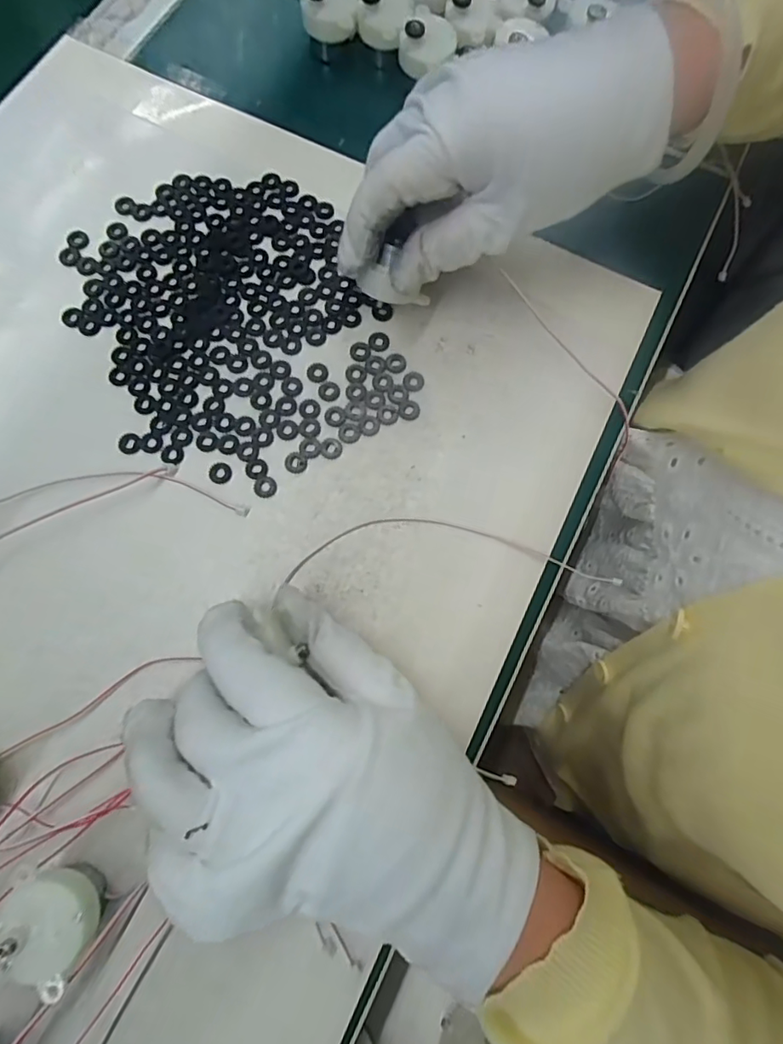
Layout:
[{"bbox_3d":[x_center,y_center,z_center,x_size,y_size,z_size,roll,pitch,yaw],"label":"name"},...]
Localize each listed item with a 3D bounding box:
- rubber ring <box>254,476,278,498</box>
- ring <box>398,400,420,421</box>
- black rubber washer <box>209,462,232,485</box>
[{"bbox_3d":[-0.060,-0.017,0.256,0.010,0.004,0.011,0,76,-2],"label":"rubber ring"},{"bbox_3d":[0.009,-0.056,0.268,0.011,0.004,0.011,0,76,-2],"label":"ring"},{"bbox_3d":[-0.082,-0.024,0.257,0.010,0.004,0.011,0,76,-2],"label":"black rubber washer"}]

